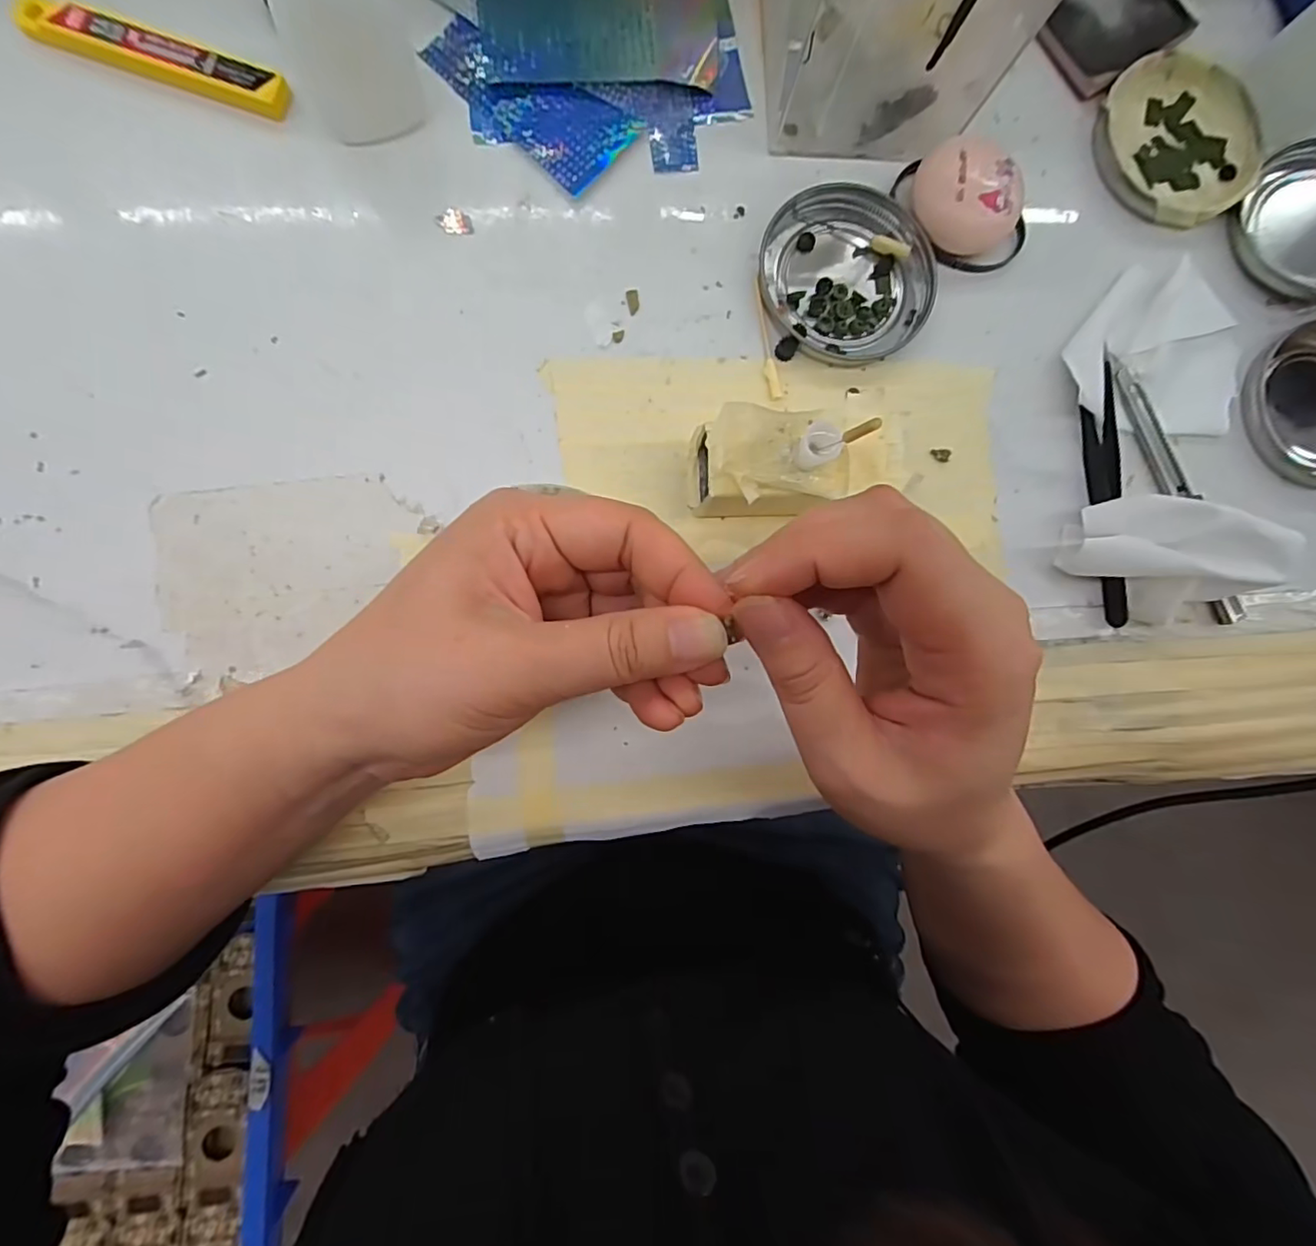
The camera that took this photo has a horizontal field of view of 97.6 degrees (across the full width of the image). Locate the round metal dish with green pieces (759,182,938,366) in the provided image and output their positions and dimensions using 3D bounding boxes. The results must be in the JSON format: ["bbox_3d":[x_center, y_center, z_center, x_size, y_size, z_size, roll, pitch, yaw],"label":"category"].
[{"bbox_3d":[0.085,-0.157,0.259,0.075,0.008,0.076,0,87,-5],"label":"round metal dish with green pieces"}]

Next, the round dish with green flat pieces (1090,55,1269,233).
[{"bbox_3d":[0.250,-0.232,0.278,0.078,0.011,0.078,-32,90,-6],"label":"round dish with green flat pieces"}]

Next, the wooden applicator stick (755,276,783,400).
[{"bbox_3d":[0.047,-0.127,0.256,0.006,0.004,0.056,-12,88,-6],"label":"wooden applicator stick"}]

